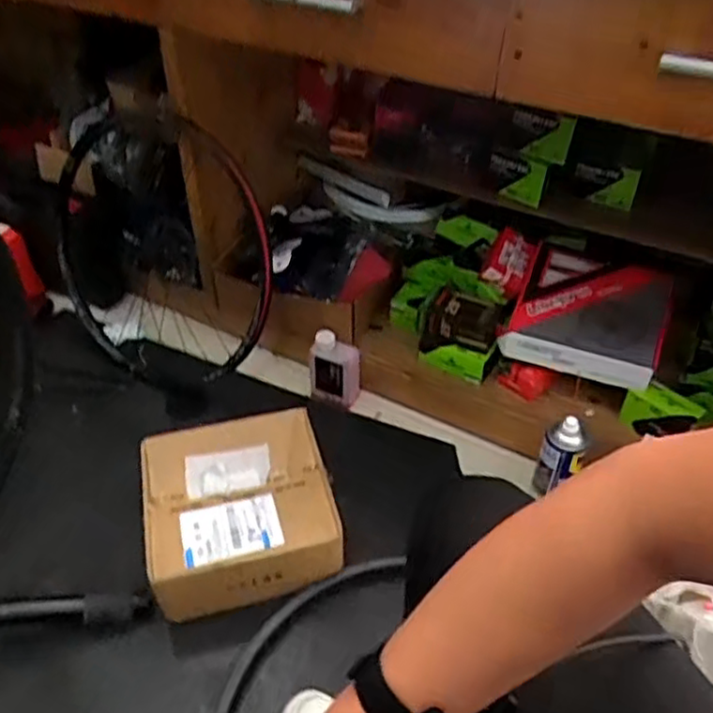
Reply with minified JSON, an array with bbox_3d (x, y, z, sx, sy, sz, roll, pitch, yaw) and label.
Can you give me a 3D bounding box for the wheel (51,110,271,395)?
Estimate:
[{"bbox_3d":[-0.388,-0.198,1.349,0.576,0.529,0.094,17,23,29],"label":"wheel"}]

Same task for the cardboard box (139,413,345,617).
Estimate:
[{"bbox_3d":[-0.183,0.226,1.060,0.275,0.108,0.269,-10,42,-12],"label":"cardboard box"}]

